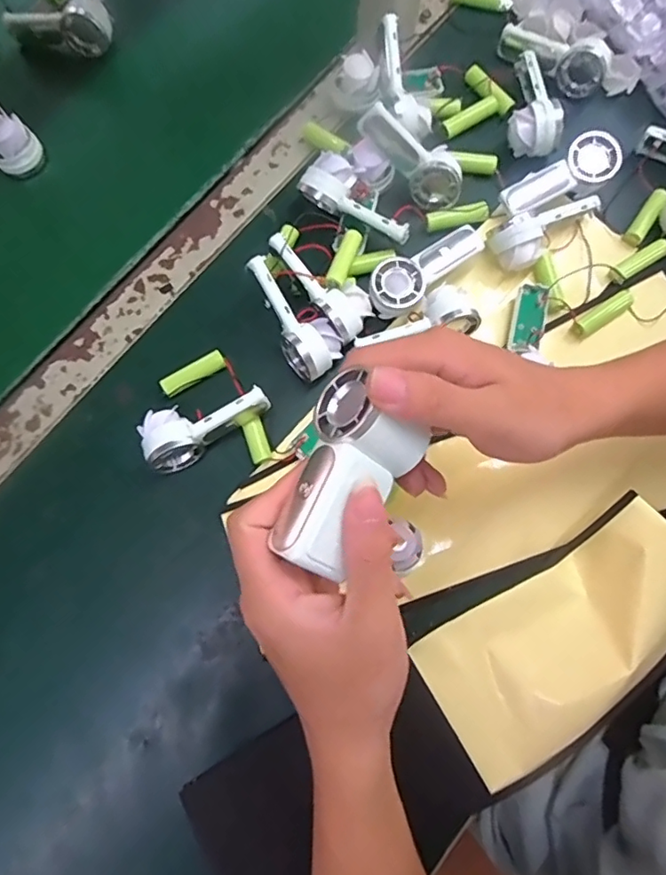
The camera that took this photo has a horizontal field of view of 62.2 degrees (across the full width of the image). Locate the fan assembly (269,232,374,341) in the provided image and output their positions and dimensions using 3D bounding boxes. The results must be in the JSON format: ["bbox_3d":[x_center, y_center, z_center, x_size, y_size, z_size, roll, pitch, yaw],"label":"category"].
[{"bbox_3d":[-0.008,-0.115,0.419,0.036,0.037,0.093,-40,81,-8],"label":"fan assembly"}]

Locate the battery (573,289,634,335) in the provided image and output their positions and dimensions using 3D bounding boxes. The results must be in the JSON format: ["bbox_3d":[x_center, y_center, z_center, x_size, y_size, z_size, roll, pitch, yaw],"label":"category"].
[{"bbox_3d":[0.213,-0.097,0.434,0.050,0.013,0.016,-33,80,-7],"label":"battery"}]

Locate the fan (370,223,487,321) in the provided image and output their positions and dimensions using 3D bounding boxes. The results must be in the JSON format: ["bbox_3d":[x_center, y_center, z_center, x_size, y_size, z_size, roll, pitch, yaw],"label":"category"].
[{"bbox_3d":[0.068,-0.128,0.421,0.094,0.024,0.037,-37,80,-8],"label":"fan"}]

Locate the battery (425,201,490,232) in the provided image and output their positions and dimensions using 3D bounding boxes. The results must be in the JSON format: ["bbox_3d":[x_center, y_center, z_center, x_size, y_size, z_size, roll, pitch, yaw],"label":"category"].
[{"bbox_3d":[0.100,-0.177,0.442,0.051,0.011,0.013,-11,78,-3],"label":"battery"}]

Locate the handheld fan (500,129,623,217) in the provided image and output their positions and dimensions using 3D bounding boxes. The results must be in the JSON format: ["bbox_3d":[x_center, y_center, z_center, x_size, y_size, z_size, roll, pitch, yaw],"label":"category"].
[{"bbox_3d":[0.180,-0.201,0.438,0.088,0.039,0.038,-33,80,-7],"label":"handheld fan"}]

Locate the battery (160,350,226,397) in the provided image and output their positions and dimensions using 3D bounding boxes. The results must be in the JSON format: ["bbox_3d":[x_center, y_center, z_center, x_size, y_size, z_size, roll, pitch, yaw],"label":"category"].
[{"bbox_3d":[-0.106,-0.047,0.423,0.049,0.018,0.016,-31,80,-7],"label":"battery"}]

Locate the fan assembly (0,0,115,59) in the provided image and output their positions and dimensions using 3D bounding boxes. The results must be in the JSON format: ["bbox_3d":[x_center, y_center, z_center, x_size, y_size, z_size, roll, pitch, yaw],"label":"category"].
[{"bbox_3d":[-0.239,-0.364,0.489,0.090,0.036,0.028,4,63,10],"label":"fan assembly"}]

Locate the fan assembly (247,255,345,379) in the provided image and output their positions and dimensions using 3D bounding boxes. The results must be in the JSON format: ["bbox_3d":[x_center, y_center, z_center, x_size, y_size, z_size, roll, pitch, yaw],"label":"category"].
[{"bbox_3d":[-0.030,-0.088,0.404,0.037,0.031,0.092,-37,101,-7],"label":"fan assembly"}]

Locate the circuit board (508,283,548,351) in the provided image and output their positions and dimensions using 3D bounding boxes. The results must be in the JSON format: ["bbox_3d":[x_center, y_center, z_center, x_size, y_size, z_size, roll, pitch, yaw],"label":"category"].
[{"bbox_3d":[0.150,-0.093,0.425,0.022,0.008,0.054,11,81,15],"label":"circuit board"}]

